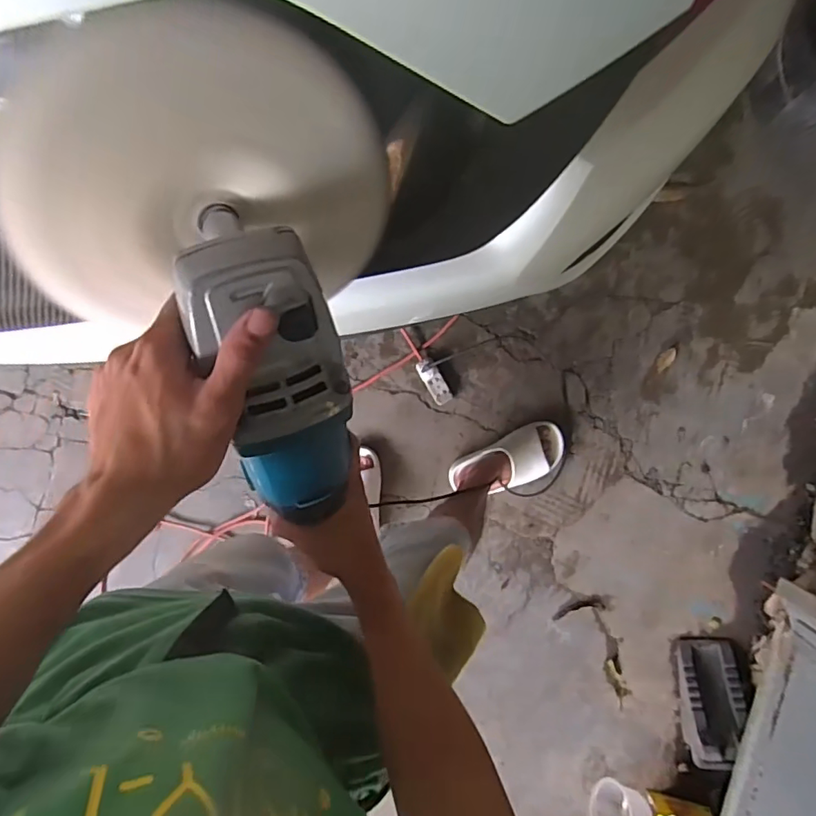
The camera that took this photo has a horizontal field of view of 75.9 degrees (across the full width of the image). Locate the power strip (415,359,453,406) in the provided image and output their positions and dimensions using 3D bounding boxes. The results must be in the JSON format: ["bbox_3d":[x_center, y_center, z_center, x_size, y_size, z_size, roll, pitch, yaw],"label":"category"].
[{"bbox_3d":[0.061,-0.061,1.215,0.044,0.021,0.111,-31,89,5],"label":"power strip"}]

